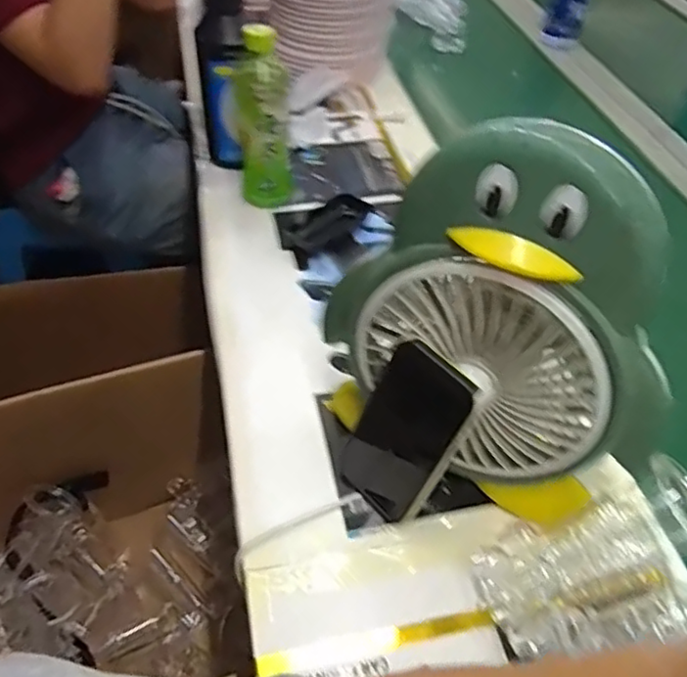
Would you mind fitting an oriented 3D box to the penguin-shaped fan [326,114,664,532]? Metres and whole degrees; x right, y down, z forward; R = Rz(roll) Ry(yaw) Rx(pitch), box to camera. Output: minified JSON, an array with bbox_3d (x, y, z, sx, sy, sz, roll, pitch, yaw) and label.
[{"bbox_3d":[0.106,-0.007,0.463,0.248,0.281,0.108,16,48,12],"label":"penguin-shaped fan"}]

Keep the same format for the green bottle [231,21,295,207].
[{"bbox_3d":[-0.094,-0.256,0.743,0.062,0.189,0.064,-7,48,-9],"label":"green bottle"}]

